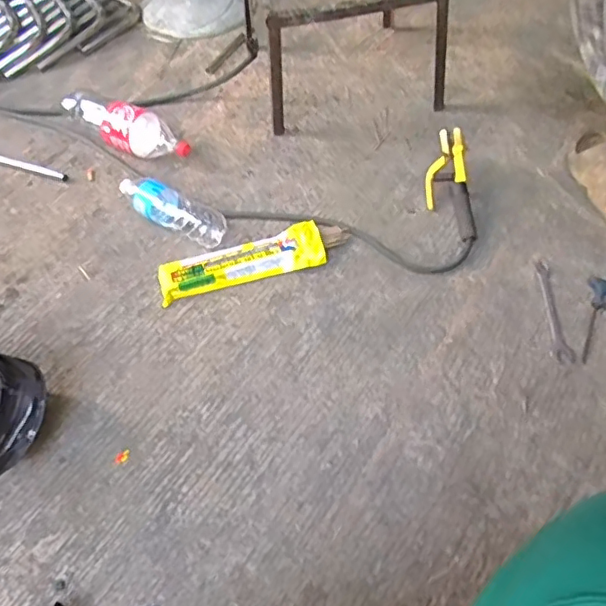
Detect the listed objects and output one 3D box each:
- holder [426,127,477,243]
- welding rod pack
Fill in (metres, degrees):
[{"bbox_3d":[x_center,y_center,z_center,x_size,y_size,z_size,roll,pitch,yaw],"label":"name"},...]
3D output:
[{"bbox_3d":[0.300,-0.233,1.141,0.080,0.054,0.242,-6,76,-1],"label":"holder"},{"bbox_3d":[-0.094,-0.089,1.095,0.375,0.049,0.079,-14,58,-6],"label":"welding rod pack"}]

